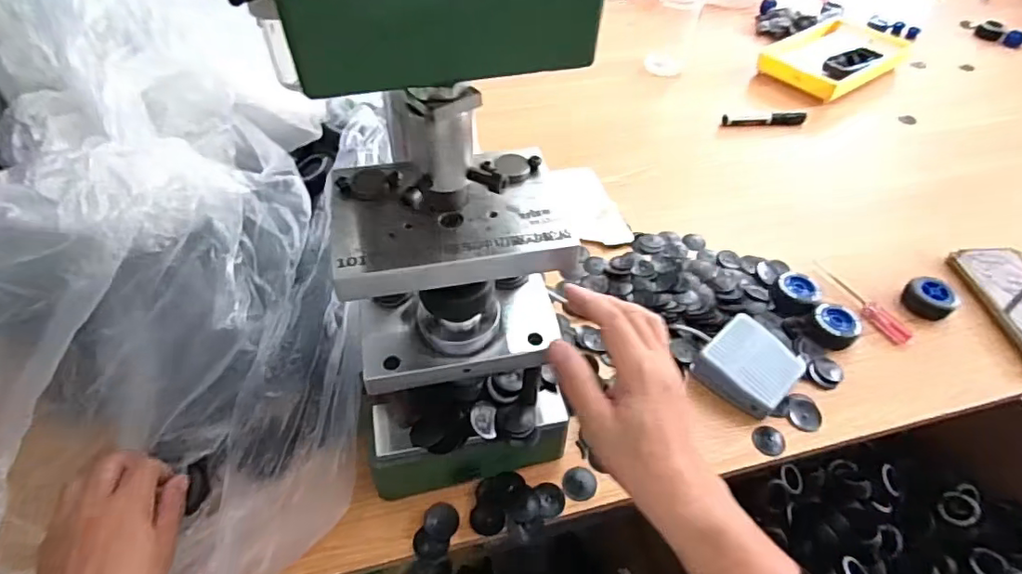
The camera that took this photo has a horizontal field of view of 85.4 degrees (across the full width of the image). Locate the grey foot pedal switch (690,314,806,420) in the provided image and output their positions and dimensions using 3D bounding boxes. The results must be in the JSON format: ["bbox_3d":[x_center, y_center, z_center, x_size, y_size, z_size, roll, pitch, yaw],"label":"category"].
[{"bbox_3d":[0.241,0.075,0.556,0.089,0.033,0.081,-36,58,-29],"label":"grey foot pedal switch"}]

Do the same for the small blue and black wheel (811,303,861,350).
[{"bbox_3d":[0.346,0.041,0.593,0.047,0.023,0.040,37,57,27],"label":"small blue and black wheel"}]

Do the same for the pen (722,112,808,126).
[{"bbox_3d":[0.411,-0.271,0.895,0.141,0.018,0.014,-3,48,-5],"label":"pen"}]

